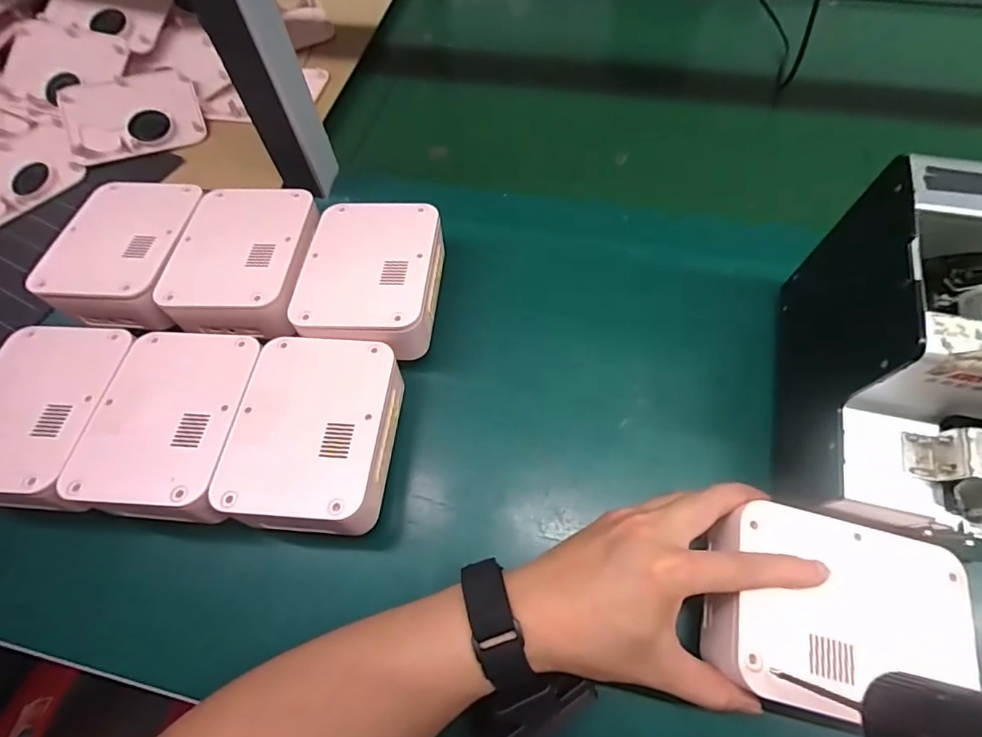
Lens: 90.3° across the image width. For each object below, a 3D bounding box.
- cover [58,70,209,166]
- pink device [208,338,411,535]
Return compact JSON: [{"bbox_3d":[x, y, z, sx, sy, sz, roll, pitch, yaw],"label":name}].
[{"bbox_3d":[-0.367,-0.261,0.499,0.123,0.018,0.099,-25,78,-13],"label":"cover"},{"bbox_3d":[-0.120,0.041,0.336,0.099,0.037,0.131,2,63,4],"label":"pink device"}]

